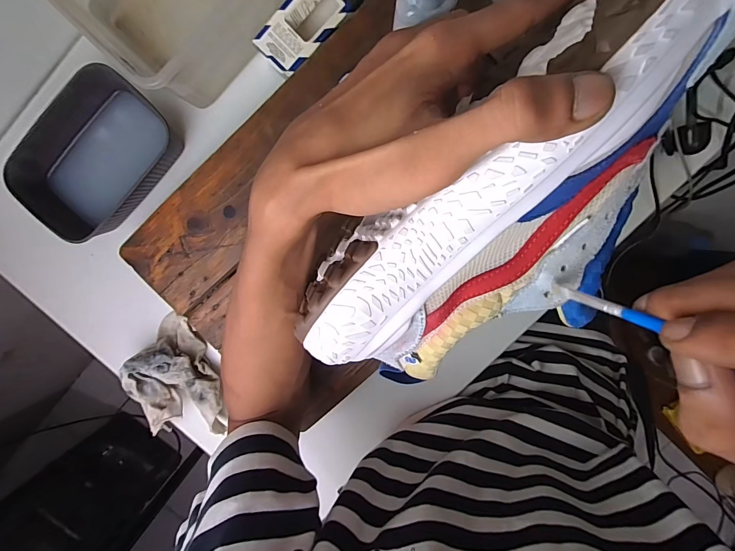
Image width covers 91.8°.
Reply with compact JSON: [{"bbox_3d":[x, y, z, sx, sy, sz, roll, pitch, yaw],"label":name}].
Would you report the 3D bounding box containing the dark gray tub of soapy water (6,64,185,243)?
[{"bbox_3d":[-0.289,-0.128,0.389,0.117,0.065,0.167,42,96,-5],"label":"dark gray tub of soapy water"}]

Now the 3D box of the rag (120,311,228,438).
[{"bbox_3d":[-0.224,0.121,0.417,0.084,0.046,0.135,-16,97,3],"label":"rag"}]

